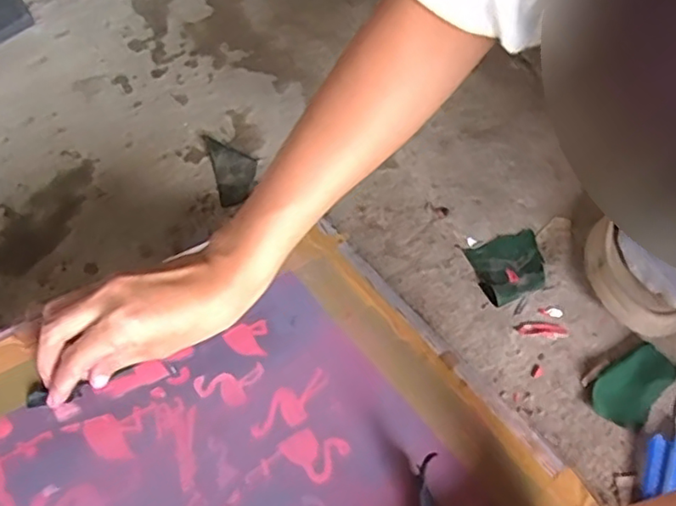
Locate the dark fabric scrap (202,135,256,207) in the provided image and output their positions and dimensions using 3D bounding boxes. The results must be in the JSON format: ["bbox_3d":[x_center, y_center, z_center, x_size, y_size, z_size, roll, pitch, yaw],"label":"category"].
[{"bbox_3d":[-0.103,-0.087,0.589,0.040,0.010,0.084,-17,64,-5],"label":"dark fabric scrap"}]

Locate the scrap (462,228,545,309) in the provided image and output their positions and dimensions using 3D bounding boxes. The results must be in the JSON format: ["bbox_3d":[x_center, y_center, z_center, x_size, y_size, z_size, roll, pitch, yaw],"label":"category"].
[{"bbox_3d":[0.150,0.010,0.524,0.061,0.010,0.058,-22,64,-7],"label":"scrap"}]

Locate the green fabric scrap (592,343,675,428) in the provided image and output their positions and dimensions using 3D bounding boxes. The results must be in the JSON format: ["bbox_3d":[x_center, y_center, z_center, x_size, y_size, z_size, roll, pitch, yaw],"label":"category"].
[{"bbox_3d":[0.229,0.102,0.470,0.042,0.012,0.066,37,71,19],"label":"green fabric scrap"}]

